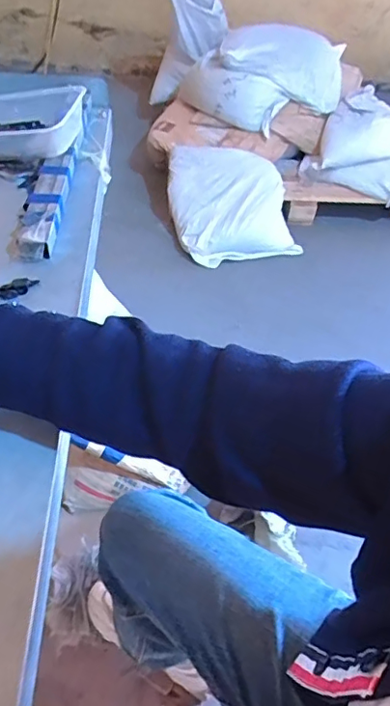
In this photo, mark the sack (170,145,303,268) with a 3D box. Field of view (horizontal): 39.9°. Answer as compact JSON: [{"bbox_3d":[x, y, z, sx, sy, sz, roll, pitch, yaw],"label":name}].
[{"bbox_3d":[0.142,-0.544,1.892,0.430,0.242,0.392,-7,49,-11],"label":"sack"}]

